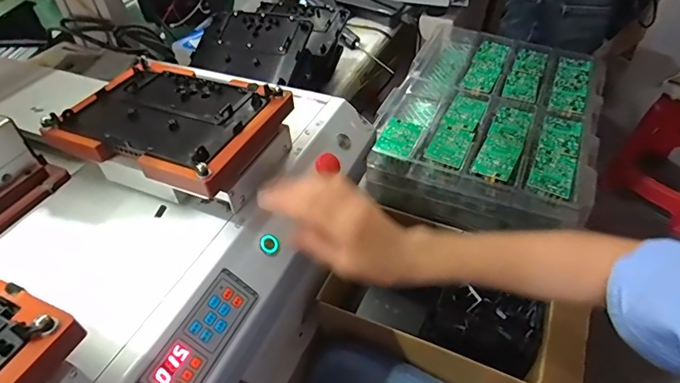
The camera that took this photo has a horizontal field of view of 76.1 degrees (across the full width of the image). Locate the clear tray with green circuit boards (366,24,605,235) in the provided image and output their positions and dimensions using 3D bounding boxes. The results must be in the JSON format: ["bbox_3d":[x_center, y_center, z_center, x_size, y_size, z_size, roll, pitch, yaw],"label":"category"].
[{"bbox_3d":[0.293,-0.142,0.854,0.363,0.107,0.486,16,47,19],"label":"clear tray with green circuit boards"}]

